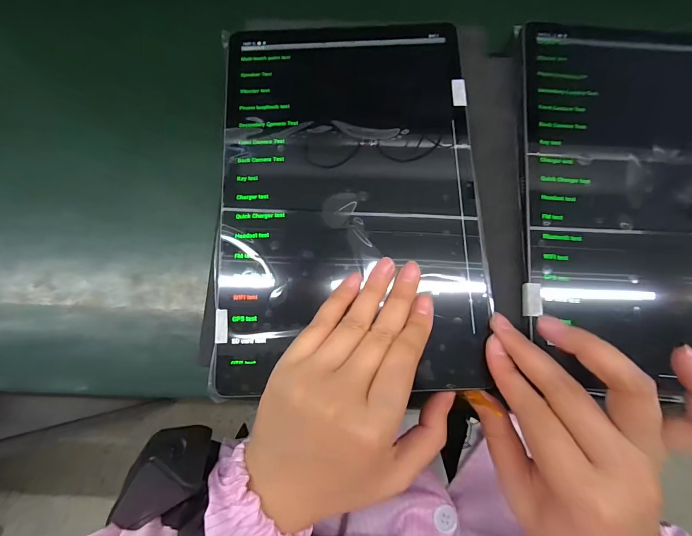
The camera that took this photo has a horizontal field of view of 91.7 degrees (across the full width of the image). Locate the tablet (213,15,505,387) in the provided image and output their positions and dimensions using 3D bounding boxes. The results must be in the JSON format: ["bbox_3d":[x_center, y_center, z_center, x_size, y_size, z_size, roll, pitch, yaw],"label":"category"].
[{"bbox_3d":[0.001,-0.042,0.216,0.163,0.012,0.229,-2,81,4],"label":"tablet"}]

